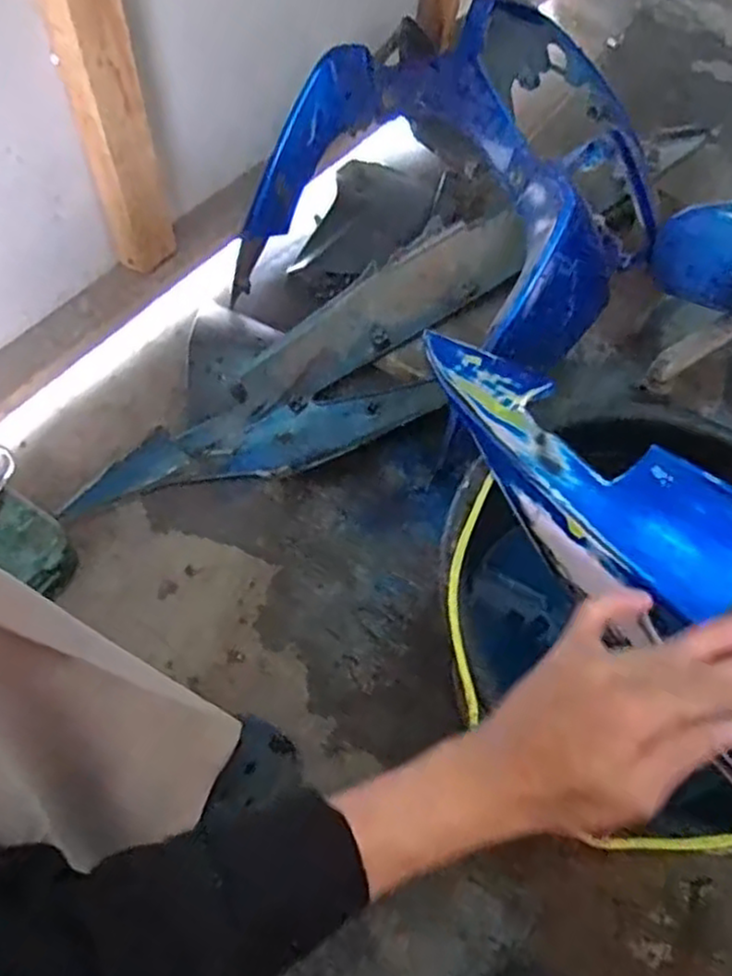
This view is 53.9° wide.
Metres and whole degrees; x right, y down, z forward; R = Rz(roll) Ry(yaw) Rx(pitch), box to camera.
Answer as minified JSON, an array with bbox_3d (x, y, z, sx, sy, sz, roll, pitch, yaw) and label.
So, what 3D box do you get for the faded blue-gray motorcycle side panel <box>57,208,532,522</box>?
[{"bbox_3d":[-0.039,-0.122,0.850,0.633,0.093,0.153,-34,67,-20],"label":"faded blue-gray motorcycle side panel"}]

